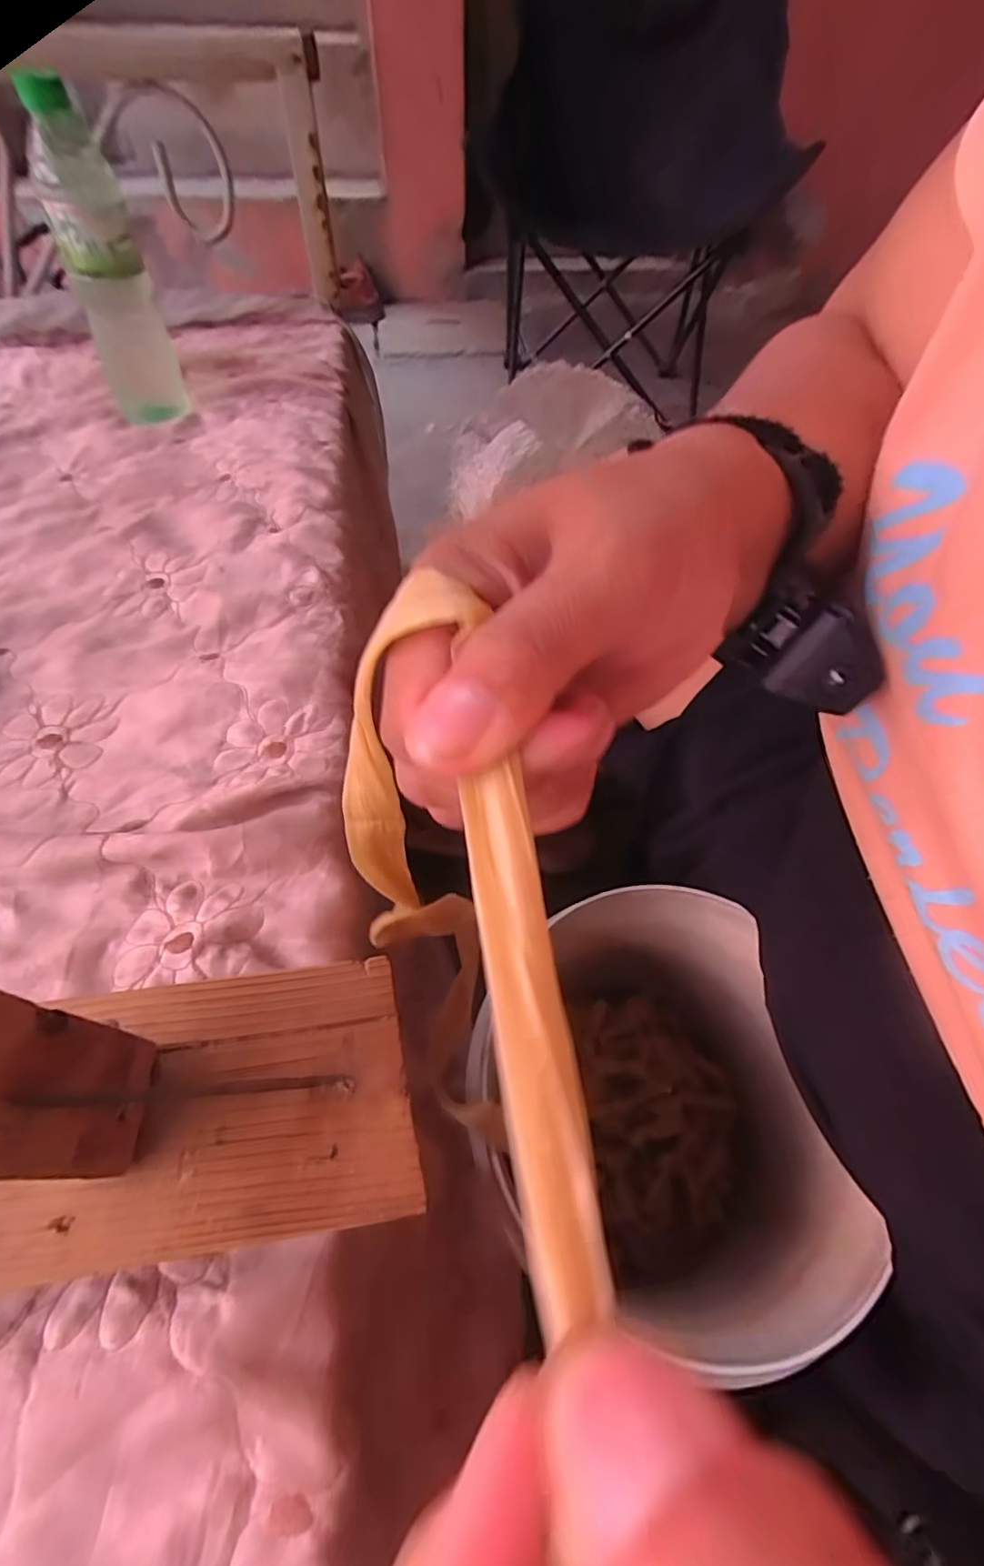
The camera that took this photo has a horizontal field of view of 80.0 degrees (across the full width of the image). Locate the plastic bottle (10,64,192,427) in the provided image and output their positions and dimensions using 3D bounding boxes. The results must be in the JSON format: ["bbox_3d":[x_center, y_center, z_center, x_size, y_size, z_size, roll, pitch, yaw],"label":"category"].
[{"bbox_3d":[-0.337,-0.445,0.510,0.066,0.211,0.081,-22,58,-15],"label":"plastic bottle"}]

